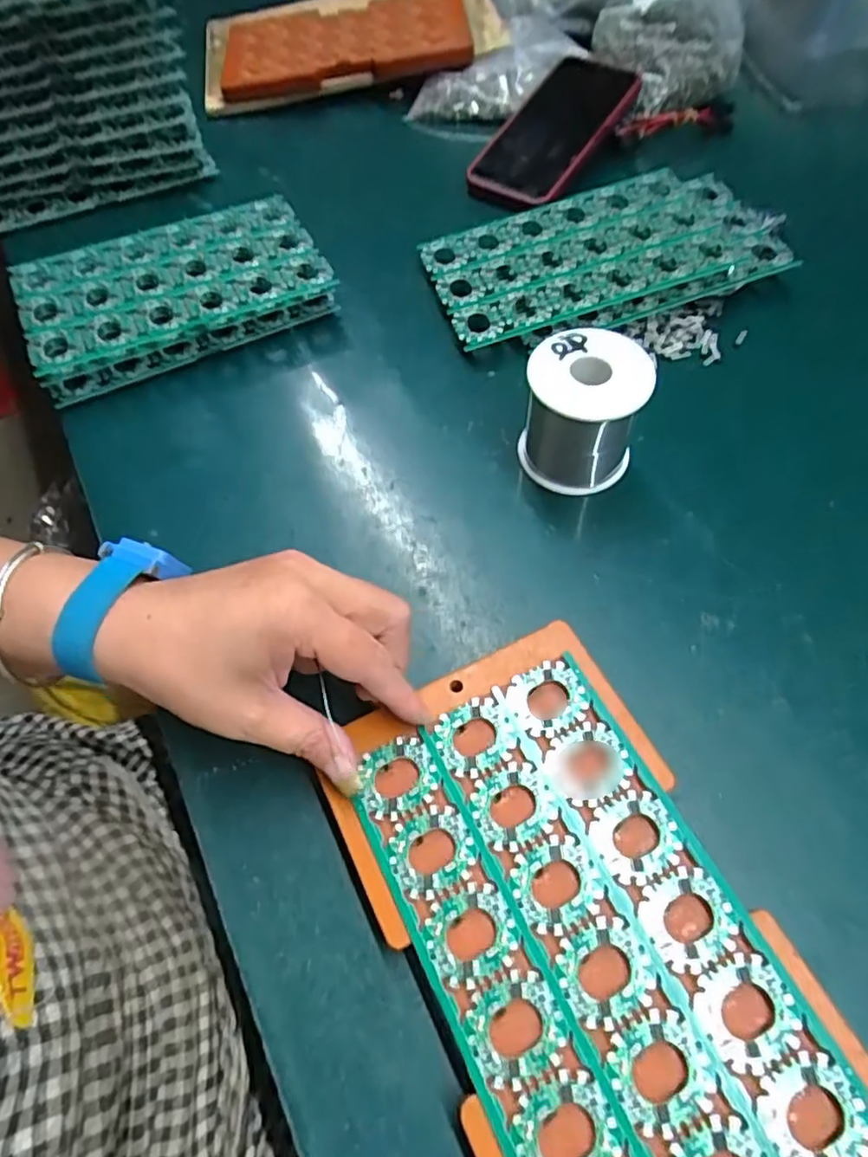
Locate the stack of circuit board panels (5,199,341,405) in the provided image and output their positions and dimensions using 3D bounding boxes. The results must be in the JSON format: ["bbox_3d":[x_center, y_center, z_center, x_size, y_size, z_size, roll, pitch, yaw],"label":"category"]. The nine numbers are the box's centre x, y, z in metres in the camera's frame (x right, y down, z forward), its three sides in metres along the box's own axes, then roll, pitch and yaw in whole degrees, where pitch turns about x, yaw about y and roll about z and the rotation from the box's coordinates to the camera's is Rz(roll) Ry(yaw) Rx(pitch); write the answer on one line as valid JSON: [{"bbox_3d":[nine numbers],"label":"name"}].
[{"bbox_3d":[-0.181,-0.201,0.456,0.202,0.043,0.113,-27,62,-11],"label":"stack of circuit board panels"}]

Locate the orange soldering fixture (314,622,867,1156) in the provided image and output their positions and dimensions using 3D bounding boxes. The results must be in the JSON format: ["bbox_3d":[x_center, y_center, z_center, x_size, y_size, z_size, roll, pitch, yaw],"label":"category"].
[{"bbox_3d":[0.056,0.137,0.252,0.135,0.014,0.228,-24,59,-14],"label":"orange soldering fixture"}]

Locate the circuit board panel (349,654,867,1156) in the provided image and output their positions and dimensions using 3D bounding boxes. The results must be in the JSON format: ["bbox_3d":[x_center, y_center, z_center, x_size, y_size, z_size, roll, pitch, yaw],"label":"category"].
[{"bbox_3d":[0.056,0.136,0.251,0.118,0.004,0.196,-24,61,-12],"label":"circuit board panel"}]

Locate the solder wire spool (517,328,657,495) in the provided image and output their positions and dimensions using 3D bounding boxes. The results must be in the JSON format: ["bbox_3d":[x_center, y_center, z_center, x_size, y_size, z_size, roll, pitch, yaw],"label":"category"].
[{"bbox_3d":[0.084,-0.094,0.369,0.066,0.068,0.063,14,61,10],"label":"solder wire spool"}]

